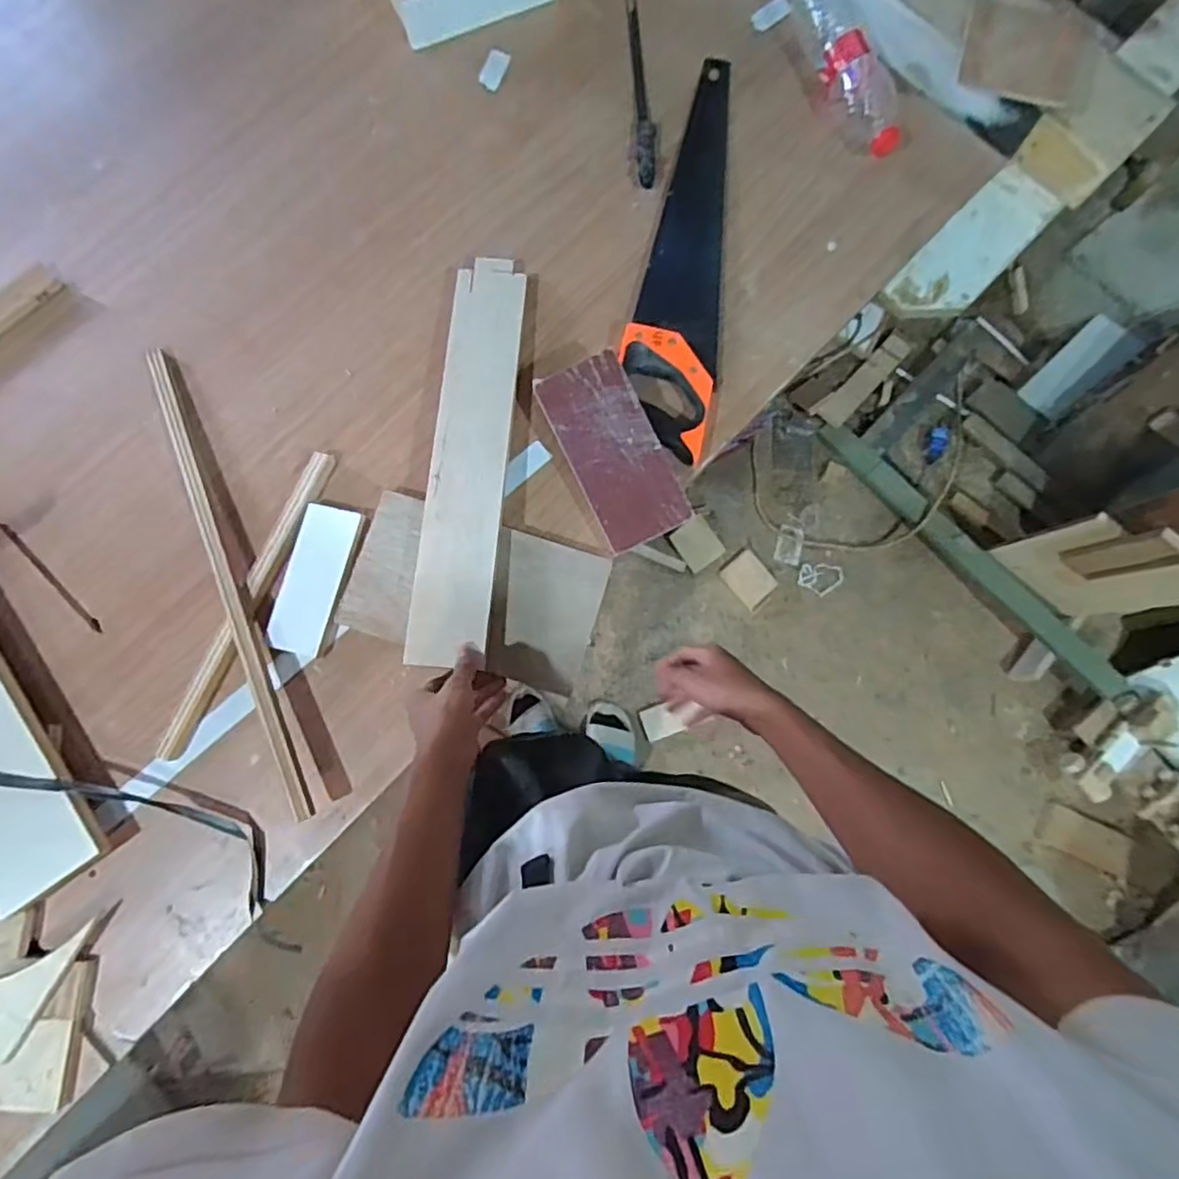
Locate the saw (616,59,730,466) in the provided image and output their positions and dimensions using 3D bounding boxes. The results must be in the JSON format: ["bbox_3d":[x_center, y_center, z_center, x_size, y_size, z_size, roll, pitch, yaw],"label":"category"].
[{"bbox_3d":[0.114,-0.403,0.747,0.107,0.022,0.505,9,81,0],"label":"saw"}]

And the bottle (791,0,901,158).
[{"bbox_3d":[0.312,-0.631,0.775,0.065,0.055,0.227,-21,82,-5],"label":"bottle"}]

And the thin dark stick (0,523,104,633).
[{"bbox_3d":[-0.592,-0.014,0.704,0.176,0.005,0.010,43,82,6],"label":"thin dark stick"}]

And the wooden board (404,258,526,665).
[{"bbox_3d":[-0.129,-0.147,0.692,0.081,0.013,0.451,4,78,0],"label":"wooden board"}]

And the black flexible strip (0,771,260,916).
[{"bbox_3d":[-0.512,0.225,0.638,0.394,0.055,0.076,20,81,1],"label":"black flexible strip"}]

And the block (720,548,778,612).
[{"bbox_3d":[0.365,-0.022,1.459,0.088,0.030,0.115,-42,84,-7],"label":"block"}]

